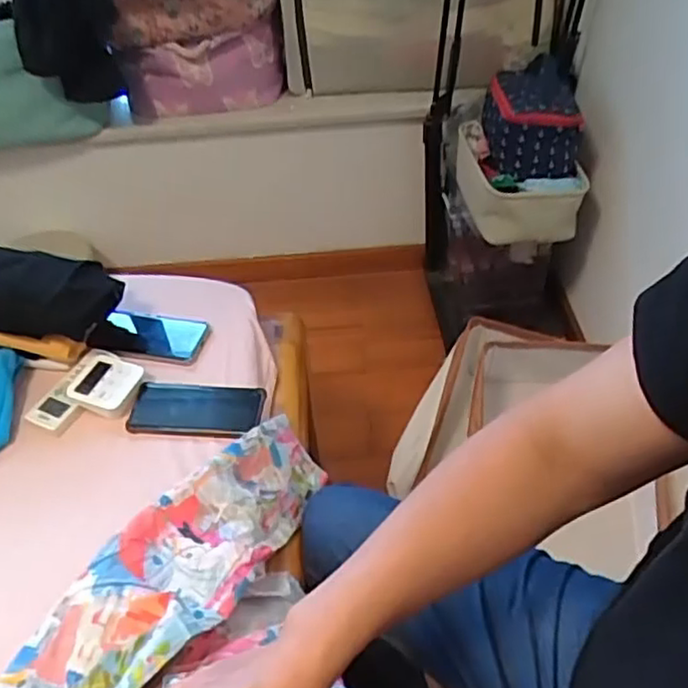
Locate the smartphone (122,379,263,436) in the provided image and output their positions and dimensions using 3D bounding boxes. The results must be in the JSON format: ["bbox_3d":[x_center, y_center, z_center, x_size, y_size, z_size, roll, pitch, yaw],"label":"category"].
[{"bbox_3d":[-0.182,0.081,0.838,0.162,0.016,0.077,1,45,6],"label":"smartphone"}]

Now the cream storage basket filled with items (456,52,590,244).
[{"bbox_3d":[0.347,-0.366,1.313,0.224,0.236,0.239,-4,45,1],"label":"cream storage basket filled with items"}]

